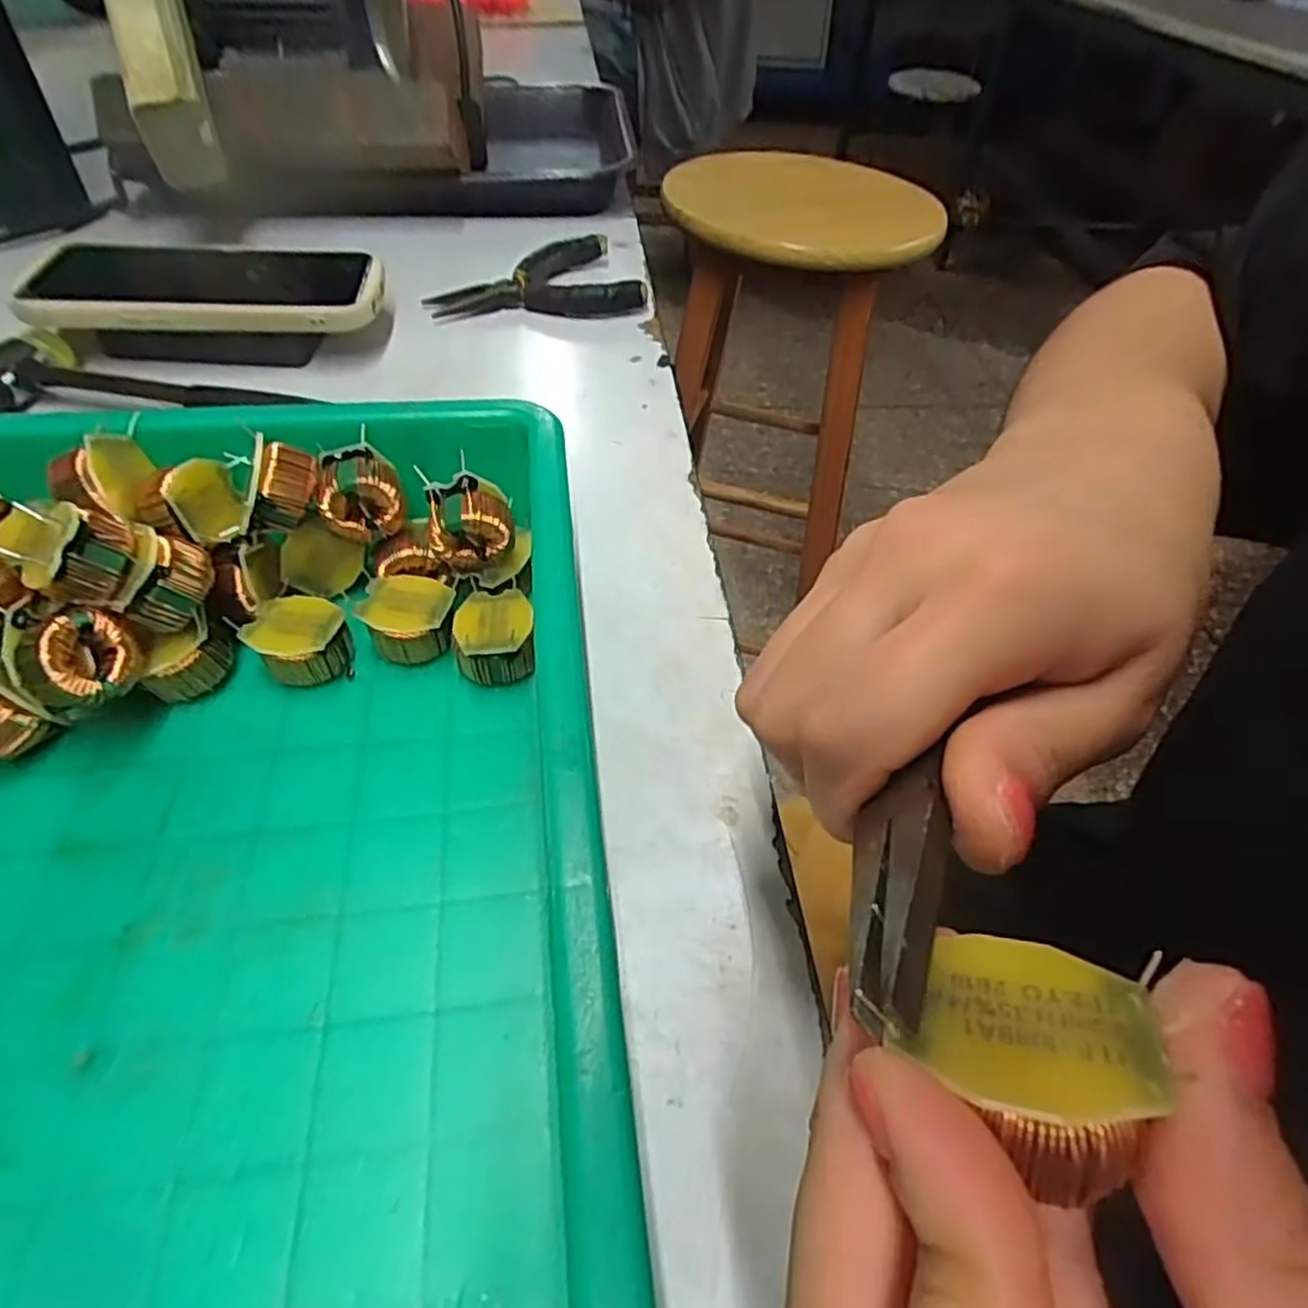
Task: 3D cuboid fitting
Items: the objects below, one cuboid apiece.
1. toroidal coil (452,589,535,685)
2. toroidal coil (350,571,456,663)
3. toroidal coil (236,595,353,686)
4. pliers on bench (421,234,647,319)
[{"bbox_3d":[-0.053,-0.005,0.250,0.025,0.021,0.031,-3,48,-7],"label":"toroidal coil"},{"bbox_3d":[-0.084,-0.011,0.254,0.030,0.020,0.025,5,48,1],"label":"toroidal coil"},{"bbox_3d":[-0.118,-0.004,0.246,0.030,0.020,0.030,2,48,-2],"label":"toroidal coil"},{"bbox_3d":[-0.074,-0.234,0.460,0.126,0.022,0.078,-4,48,-7],"label":"pliers on bench"}]

